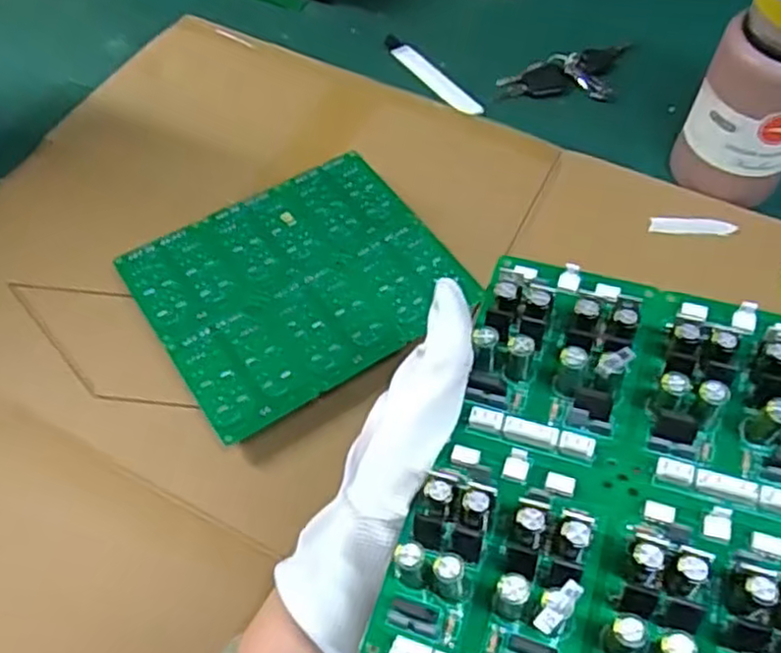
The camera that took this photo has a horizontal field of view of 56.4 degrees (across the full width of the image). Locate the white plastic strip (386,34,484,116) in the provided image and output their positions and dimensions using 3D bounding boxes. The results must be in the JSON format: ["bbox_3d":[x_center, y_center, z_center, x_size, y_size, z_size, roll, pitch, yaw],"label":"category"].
[{"bbox_3d":[0.036,-0.243,0.702,0.024,0.006,0.143,-32,63,-18],"label":"white plastic strip"}]

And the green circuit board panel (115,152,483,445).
[{"bbox_3d":[-0.066,-0.034,0.527,0.205,0.005,0.176,-29,61,-18],"label":"green circuit board panel"}]

